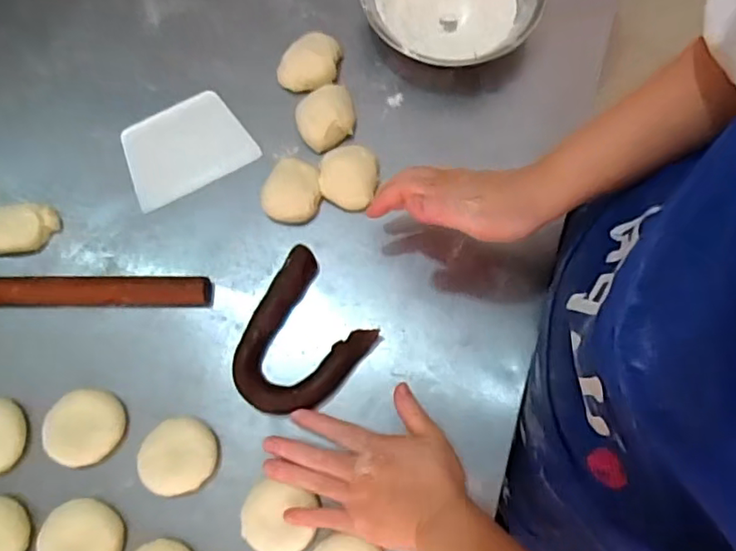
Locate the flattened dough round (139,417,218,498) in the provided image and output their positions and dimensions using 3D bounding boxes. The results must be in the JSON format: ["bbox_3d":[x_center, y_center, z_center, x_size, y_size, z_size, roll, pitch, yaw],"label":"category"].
[{"bbox_3d":[-0.169,0.162,0.523,0.065,0.029,0.063,0,75,1],"label":"flattened dough round"}]

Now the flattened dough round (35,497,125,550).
[{"bbox_3d":[-0.246,0.228,0.505,0.061,0.033,0.065,0,75,1],"label":"flattened dough round"}]

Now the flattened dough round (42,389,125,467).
[{"bbox_3d":[-0.257,0.138,0.533,0.064,0.027,0.063,0,75,1],"label":"flattened dough round"}]

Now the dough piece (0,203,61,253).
[{"bbox_3d":[-0.352,-0.044,0.582,0.080,0.027,0.046,-7,75,0],"label":"dough piece"}]

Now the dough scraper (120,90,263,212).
[{"bbox_3d":[-0.191,-0.136,0.608,0.126,0.007,0.094,-27,81,-7],"label":"dough scraper"}]

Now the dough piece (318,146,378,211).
[{"bbox_3d":[-0.019,-0.098,0.582,0.054,0.033,0.057,0,75,1],"label":"dough piece"}]

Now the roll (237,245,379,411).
[{"bbox_3d":[-0.066,0.060,0.549,0.113,0.025,0.138,38,79,10],"label":"roll"}]

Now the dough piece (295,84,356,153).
[{"bbox_3d":[-0.041,-0.163,0.601,0.061,0.030,0.054,-34,77,-7],"label":"dough piece"}]

